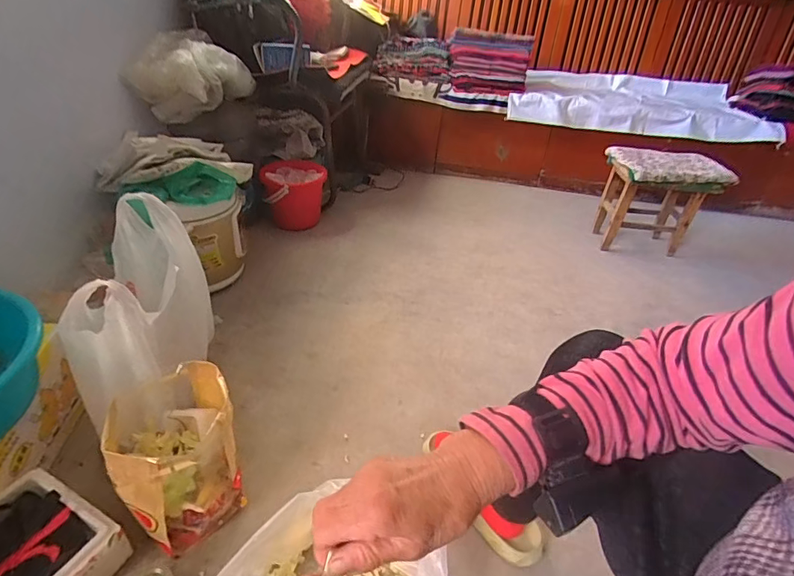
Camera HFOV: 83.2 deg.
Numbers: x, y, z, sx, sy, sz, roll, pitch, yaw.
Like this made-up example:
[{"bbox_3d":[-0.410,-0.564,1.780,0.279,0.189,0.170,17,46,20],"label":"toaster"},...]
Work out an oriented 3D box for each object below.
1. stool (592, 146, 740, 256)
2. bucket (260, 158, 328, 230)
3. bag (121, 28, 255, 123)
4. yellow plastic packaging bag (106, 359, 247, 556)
[{"bbox_3d":[0.910,-0.309,1.576,0.380,0.301,0.271,1,36,-7],"label":"stool"},{"bbox_3d":[-0.351,-0.334,1.556,0.207,0.174,0.232,2,36,-8],"label":"bucket"},{"bbox_3d":[-0.575,-0.599,1.281,0.211,0.188,0.300,12,36,9],"label":"bag"},{"bbox_3d":[-0.349,0.268,0.723,0.168,0.206,0.206,-13,41,-26],"label":"yellow plastic packaging bag"}]

